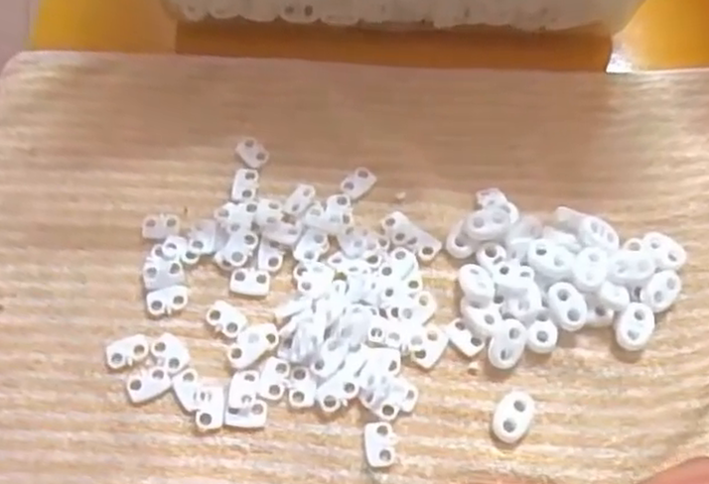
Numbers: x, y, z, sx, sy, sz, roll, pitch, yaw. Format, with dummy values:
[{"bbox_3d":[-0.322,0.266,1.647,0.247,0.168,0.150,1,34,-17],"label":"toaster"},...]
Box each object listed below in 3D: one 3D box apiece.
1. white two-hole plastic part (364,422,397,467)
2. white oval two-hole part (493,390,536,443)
[{"bbox_3d":[0.011,0.087,0.312,0.013,0.004,0.018,-7,65,-4],"label":"white two-hole plastic part"},{"bbox_3d":[0.069,0.076,0.315,0.014,0.006,0.024,27,67,11],"label":"white oval two-hole part"}]

